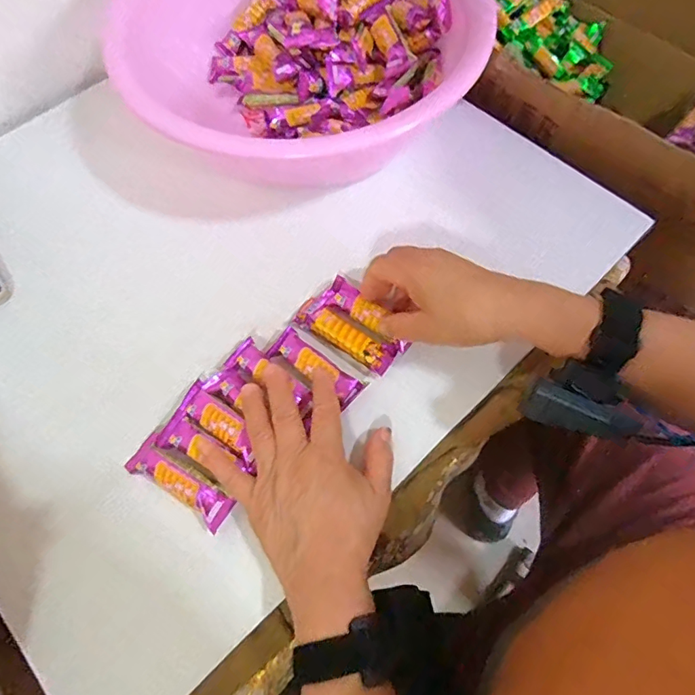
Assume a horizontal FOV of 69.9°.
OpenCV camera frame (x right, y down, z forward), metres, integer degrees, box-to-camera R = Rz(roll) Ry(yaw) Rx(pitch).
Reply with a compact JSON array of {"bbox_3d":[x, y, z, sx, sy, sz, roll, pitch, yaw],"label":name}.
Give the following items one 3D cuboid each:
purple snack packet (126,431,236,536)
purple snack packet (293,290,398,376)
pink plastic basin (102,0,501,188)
[{"bbox_3d":[-0.125,0.097,0.370,0.090,0.020,0.031,29,70,14],"label":"purple snack packet"},{"bbox_3d":[0.000,-0.013,0.419,0.091,0.015,0.035,36,72,17],"label":"purple snack packet"},{"bbox_3d":[-0.045,-0.292,0.490,0.331,0.089,0.325,-1,65,2],"label":"pink plastic basin"}]

